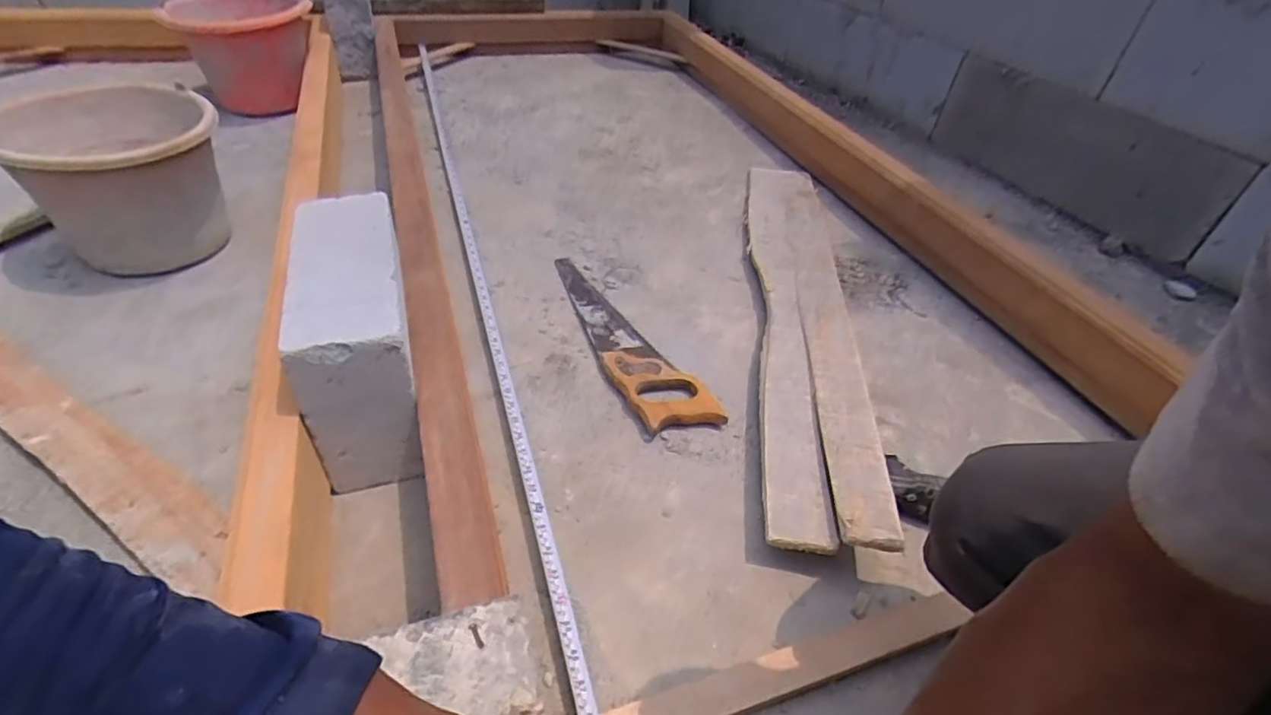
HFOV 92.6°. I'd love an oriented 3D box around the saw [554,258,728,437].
[{"bbox_3d":[-0.028,-0.037,0.856,0.098,0.030,0.406,-17,46,-25],"label":"saw"}]

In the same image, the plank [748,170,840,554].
[{"bbox_3d":[0.218,-0.111,0.939,0.069,0.016,0.911,4,38,6],"label":"plank"}]

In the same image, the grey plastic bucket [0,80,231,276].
[{"bbox_3d":[-0.704,-0.249,0.860,0.214,0.182,0.207,-25,50,-32],"label":"grey plastic bucket"}]

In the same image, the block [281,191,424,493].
[{"bbox_3d":[-0.300,-0.020,0.671,0.102,0.210,0.268,-10,44,-17],"label":"block"}]

